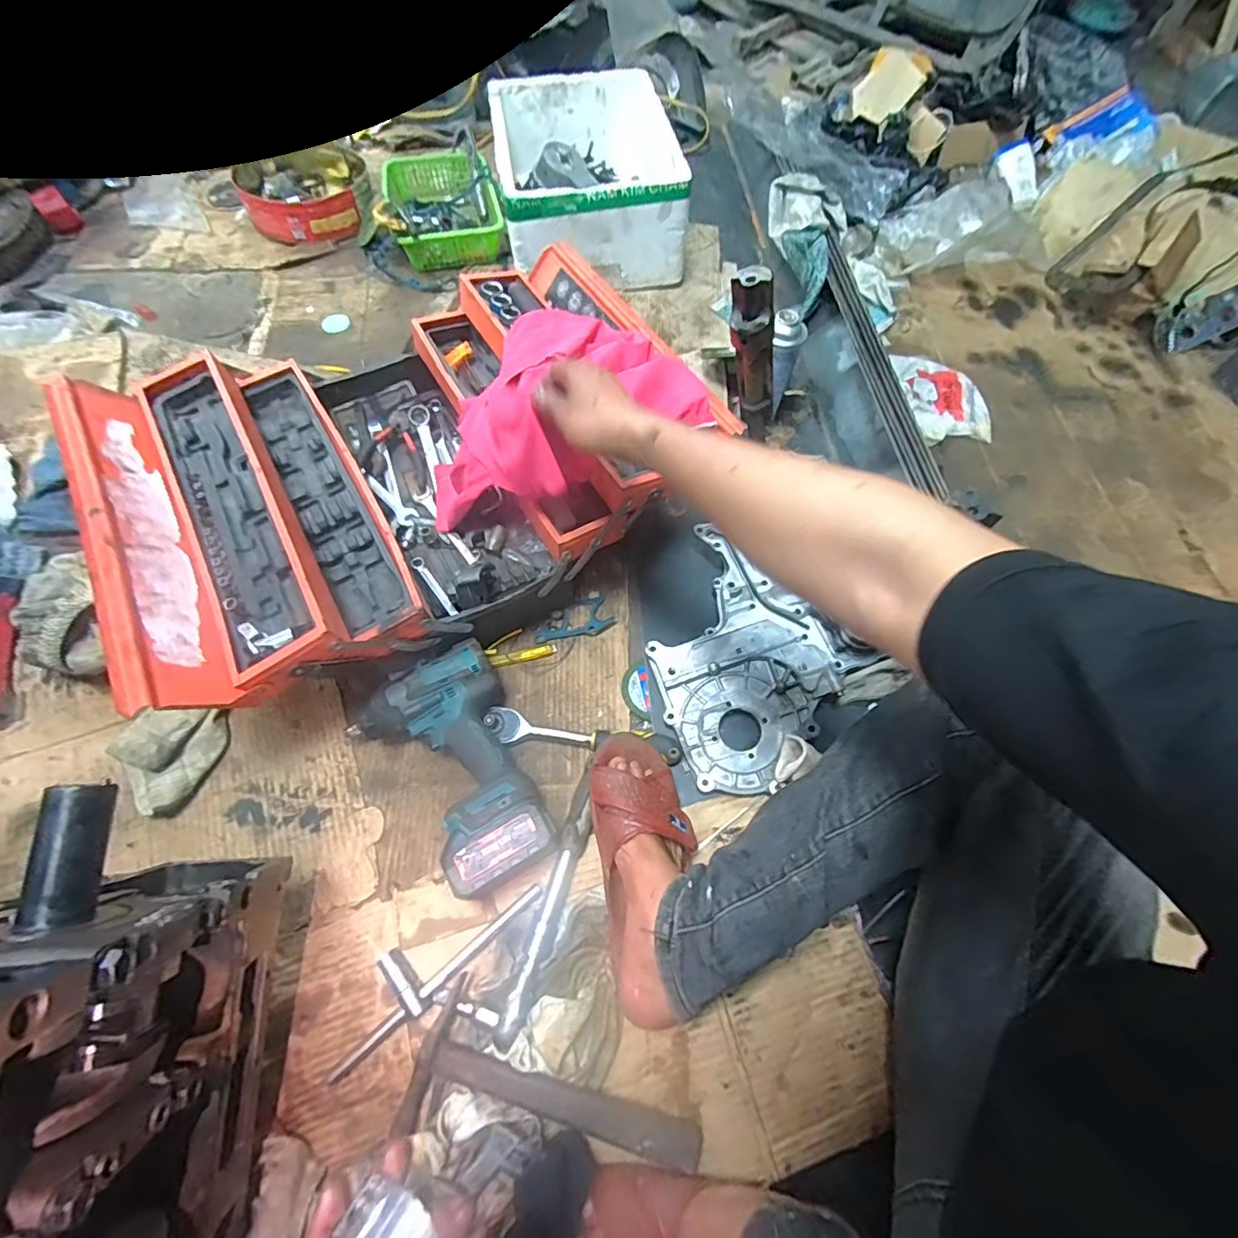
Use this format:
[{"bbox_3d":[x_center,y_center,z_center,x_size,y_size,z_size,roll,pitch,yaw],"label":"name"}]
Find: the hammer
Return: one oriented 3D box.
[{"bbox_3d":[-0.061,0.449,0.478,0.264,0.023,0.111,19,64,7],"label":"hammer"}]

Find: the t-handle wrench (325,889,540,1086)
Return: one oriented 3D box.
[{"bbox_3d":[-0.192,0.353,0.552,0.241,0.029,0.064,-33,69,-18],"label":"t-handle wrench"}]

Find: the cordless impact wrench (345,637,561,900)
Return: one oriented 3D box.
[{"bbox_3d":[-0.181,0.173,0.609,0.167,0.083,0.272,-28,68,-16],"label":"cordless impact wrench"}]

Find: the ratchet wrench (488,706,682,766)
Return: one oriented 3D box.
[{"bbox_3d":[-0.045,0.141,0.658,0.242,0.039,0.051,10,64,2],"label":"ratchet wrench"}]

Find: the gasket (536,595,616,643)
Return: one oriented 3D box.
[{"bbox_3d":[-0.065,0.007,0.746,0.108,0.006,0.060,-25,56,-10],"label":"gasket"}]

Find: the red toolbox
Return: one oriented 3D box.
[{"bbox_3d":[-0.261,-0.217,0.714,0.685,0.211,0.485,-28,68,-15],"label":"red toolbox"}]

